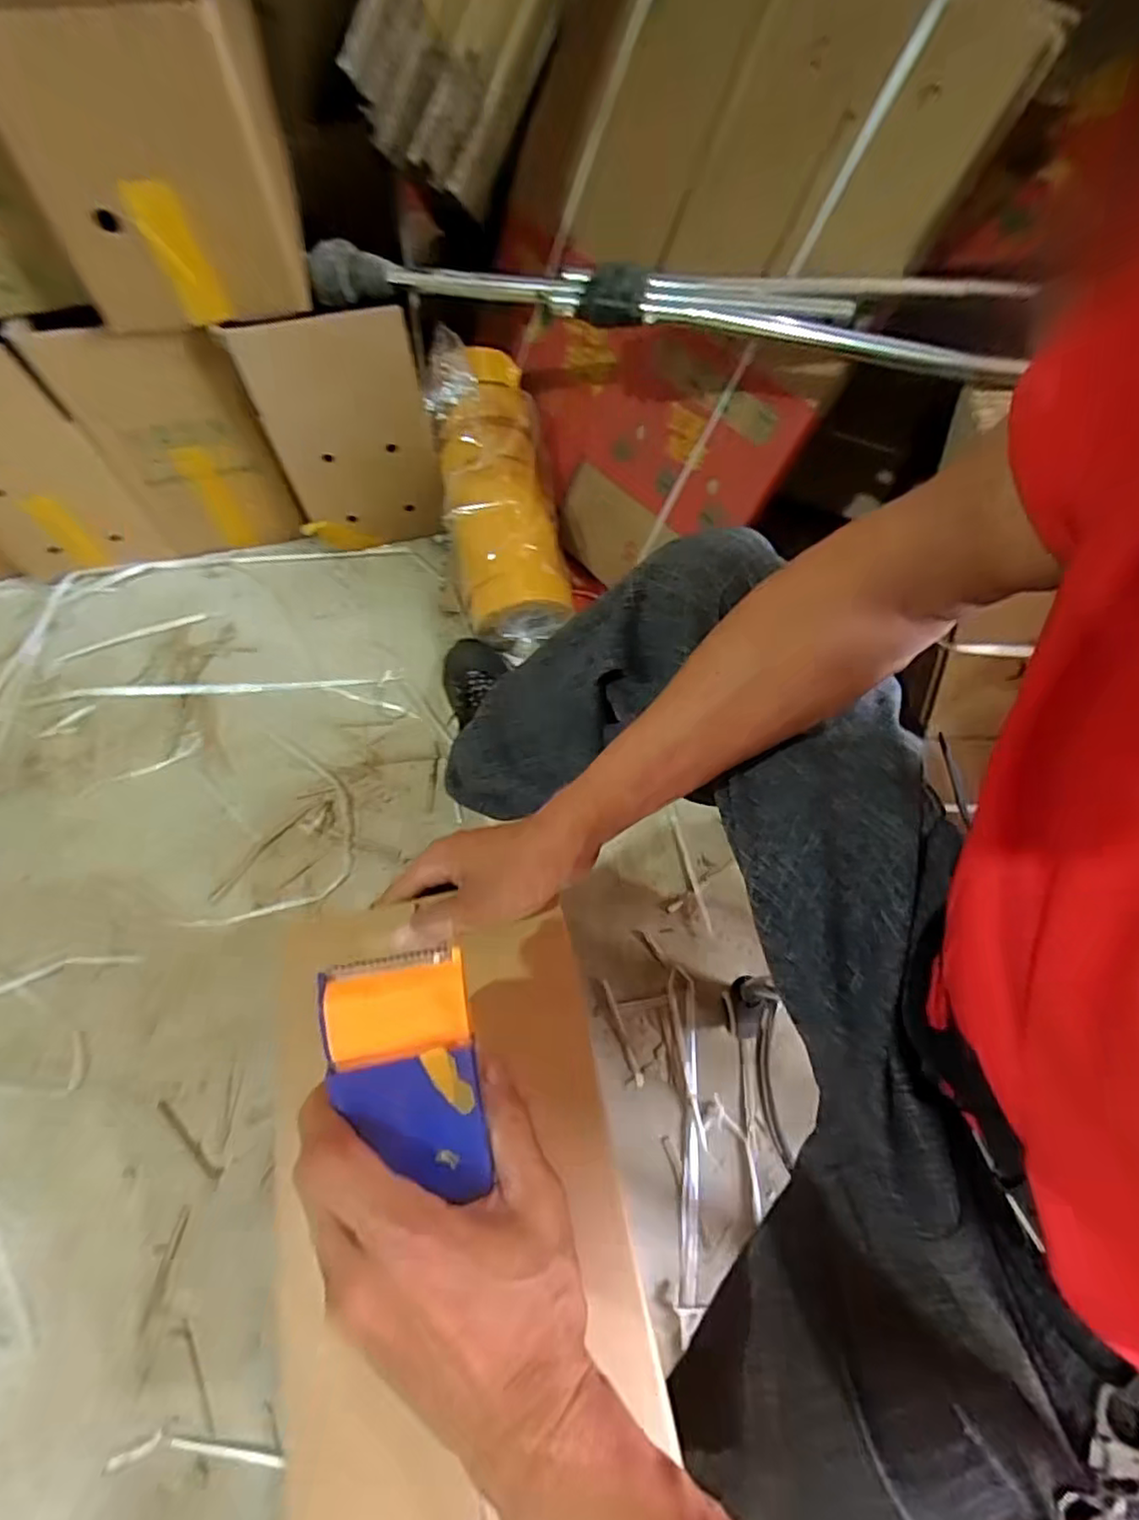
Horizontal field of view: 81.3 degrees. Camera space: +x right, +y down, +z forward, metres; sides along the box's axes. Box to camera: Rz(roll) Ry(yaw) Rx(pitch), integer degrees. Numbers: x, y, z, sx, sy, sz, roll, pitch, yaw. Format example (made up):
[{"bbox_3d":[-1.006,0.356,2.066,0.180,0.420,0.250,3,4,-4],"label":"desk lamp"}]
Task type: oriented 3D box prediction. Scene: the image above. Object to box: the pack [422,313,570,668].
[{"bbox_3d":[-0.089,-0.336,0.875,0.143,0.133,0.386,-11,98,-7],"label":"pack"}]

